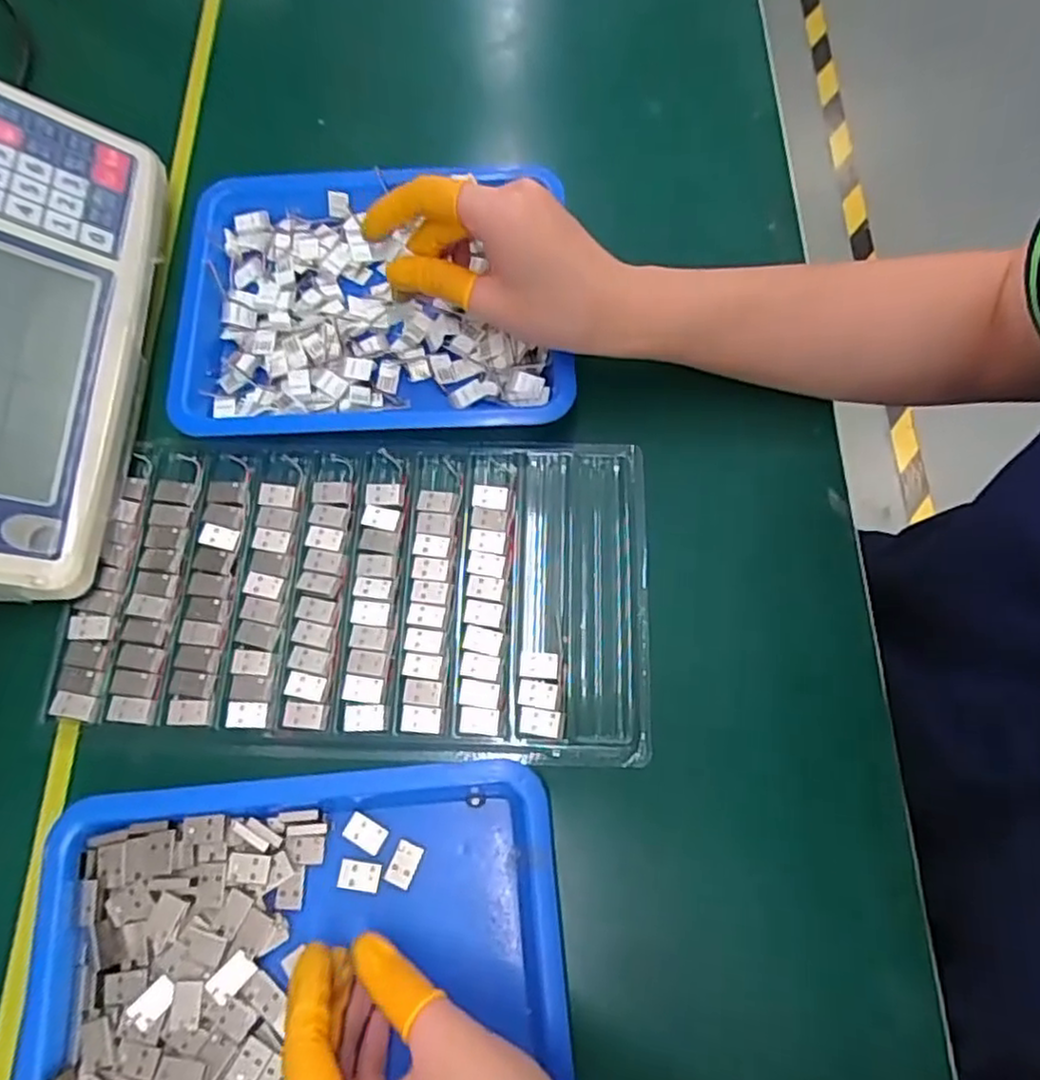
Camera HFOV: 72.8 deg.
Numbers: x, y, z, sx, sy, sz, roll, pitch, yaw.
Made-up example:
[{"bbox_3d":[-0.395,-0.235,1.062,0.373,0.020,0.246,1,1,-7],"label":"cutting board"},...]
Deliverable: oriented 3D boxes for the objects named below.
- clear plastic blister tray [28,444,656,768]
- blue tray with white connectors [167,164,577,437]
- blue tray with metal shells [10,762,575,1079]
[{"bbox_3d":[-0.077,0.025,0.357,0.278,0.014,0.155,1,70,1],"label":"clear plastic blister tray"},{"bbox_3d":[-0.086,-0.137,0.401,0.214,0.029,0.170,-2,70,0],"label":"blue tray with white connectors"},{"bbox_3d":[-0.091,0.186,0.286,0.219,0.020,0.169,-5,70,-1],"label":"blue tray with metal shells"}]

